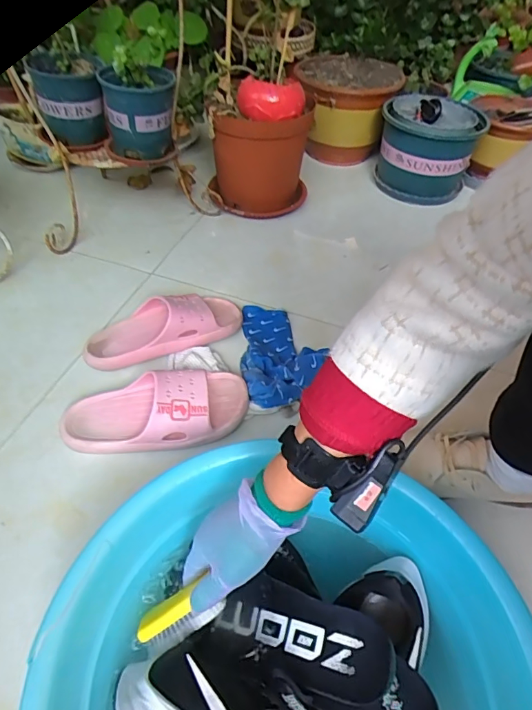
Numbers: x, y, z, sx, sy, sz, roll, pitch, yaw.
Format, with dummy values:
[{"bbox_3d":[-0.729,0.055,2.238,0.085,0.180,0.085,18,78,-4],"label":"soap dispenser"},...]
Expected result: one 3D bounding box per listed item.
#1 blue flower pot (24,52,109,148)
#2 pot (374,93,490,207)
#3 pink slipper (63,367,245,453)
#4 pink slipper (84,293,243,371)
[{"bbox_3d":[-0.348,-0.446,0.811,0.107,0.123,0.096,-18,52,-17],"label":"blue flower pot"},{"bbox_3d":[0.383,-0.492,1.094,0.212,0.200,0.224,1,49,-1],"label":"pot"},{"bbox_3d":[-0.150,0.075,0.631,0.253,0.069,0.101,-9,47,-12],"label":"pink slipper"},{"bbox_3d":[-0.167,-0.050,0.750,0.258,0.066,0.095,-16,49,-18],"label":"pink slipper"}]

